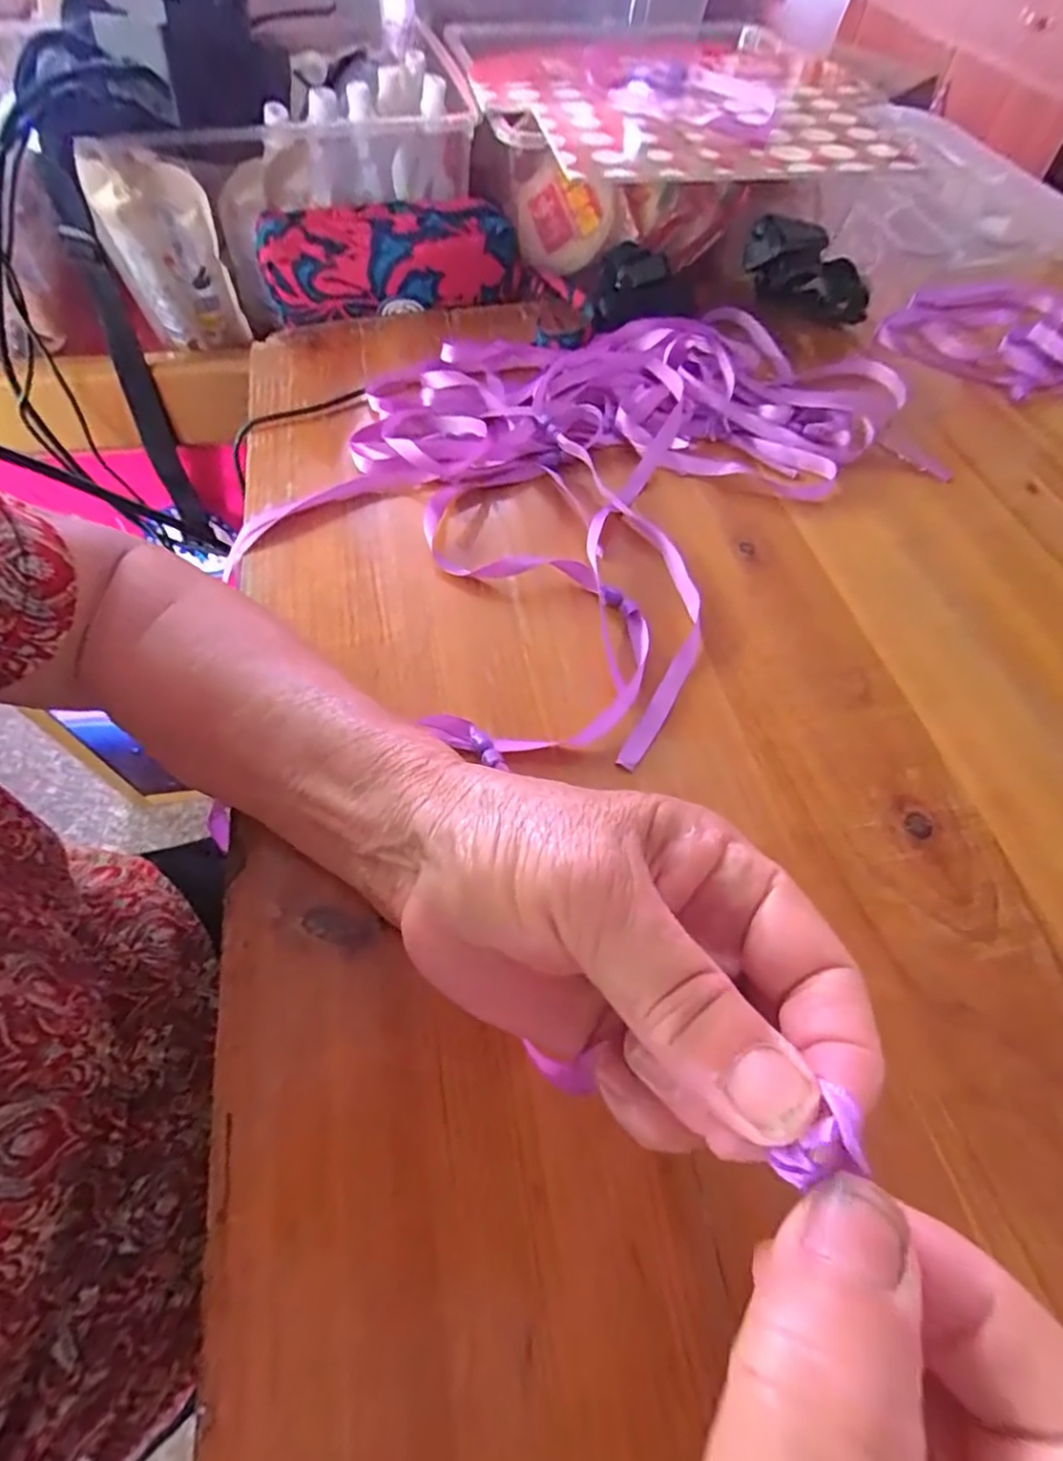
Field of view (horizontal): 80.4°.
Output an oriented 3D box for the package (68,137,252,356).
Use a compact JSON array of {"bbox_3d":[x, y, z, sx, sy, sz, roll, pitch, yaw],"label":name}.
[{"bbox_3d":[-0.270,-0.351,0.468,0.084,0.120,0.023,-5,58,-5],"label":"package"}]

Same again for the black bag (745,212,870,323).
[{"bbox_3d":[0.206,-0.339,0.466,0.102,0.037,0.045,37,63,1],"label":"black bag"}]

